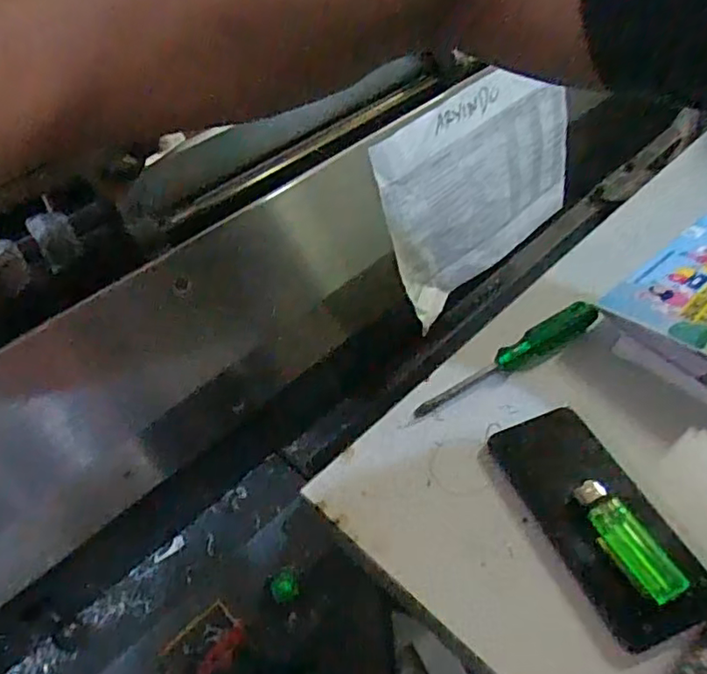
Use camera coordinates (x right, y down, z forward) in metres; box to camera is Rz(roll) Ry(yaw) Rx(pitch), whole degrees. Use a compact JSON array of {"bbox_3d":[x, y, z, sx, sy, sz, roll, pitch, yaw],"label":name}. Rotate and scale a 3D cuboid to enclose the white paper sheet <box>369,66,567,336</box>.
[{"bbox_3d":[0.140,-0.164,0.637,0.285,0.209,0.016,-40,44,-24],"label":"white paper sheet"}]

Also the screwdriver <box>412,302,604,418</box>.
[{"bbox_3d":[0.129,0.018,0.502,0.176,0.024,0.024,-26,49,-18],"label":"screwdriver"}]

